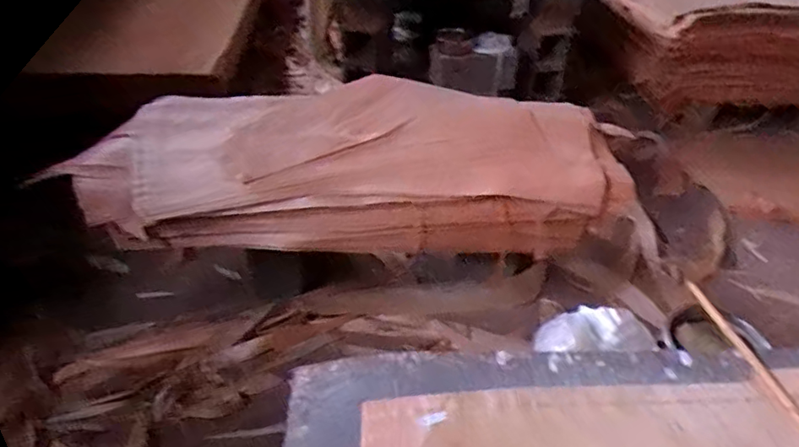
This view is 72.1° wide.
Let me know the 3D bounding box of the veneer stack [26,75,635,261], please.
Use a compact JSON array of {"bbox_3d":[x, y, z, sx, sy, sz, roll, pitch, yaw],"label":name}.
[{"bbox_3d":[-0.158,-0.169,1.724,1.621,0.395,0.480,0,38,-3],"label":"veneer stack"}]

